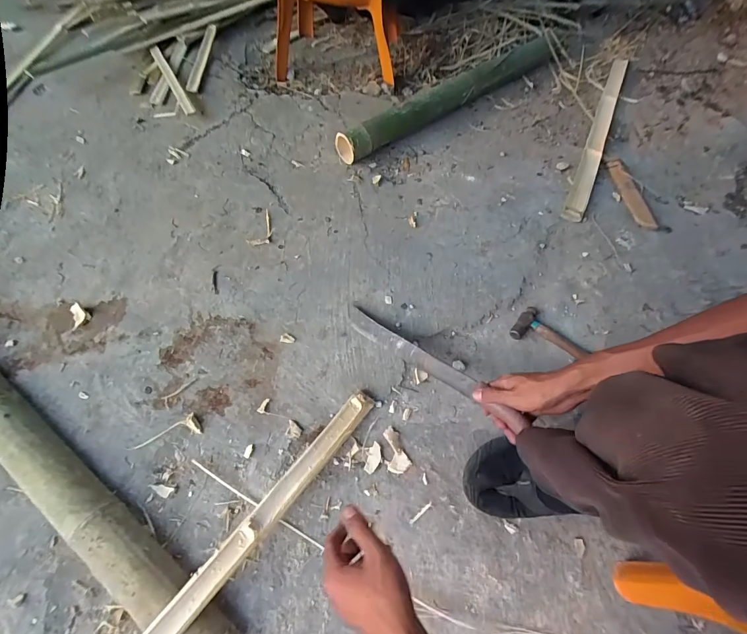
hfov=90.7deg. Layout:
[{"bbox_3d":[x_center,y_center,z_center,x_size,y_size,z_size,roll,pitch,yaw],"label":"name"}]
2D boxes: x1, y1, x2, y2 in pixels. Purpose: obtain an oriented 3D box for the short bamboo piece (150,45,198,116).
[{"bbox_3d":[-0.568,-0.673,1.030,0.029,0.007,0.356,-27,66,-16],"label":"short bamboo piece"}]

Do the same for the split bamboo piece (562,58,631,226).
[{"bbox_3d":[0.639,-0.529,1.036,0.049,0.024,0.759,25,63,10],"label":"split bamboo piece"}]

